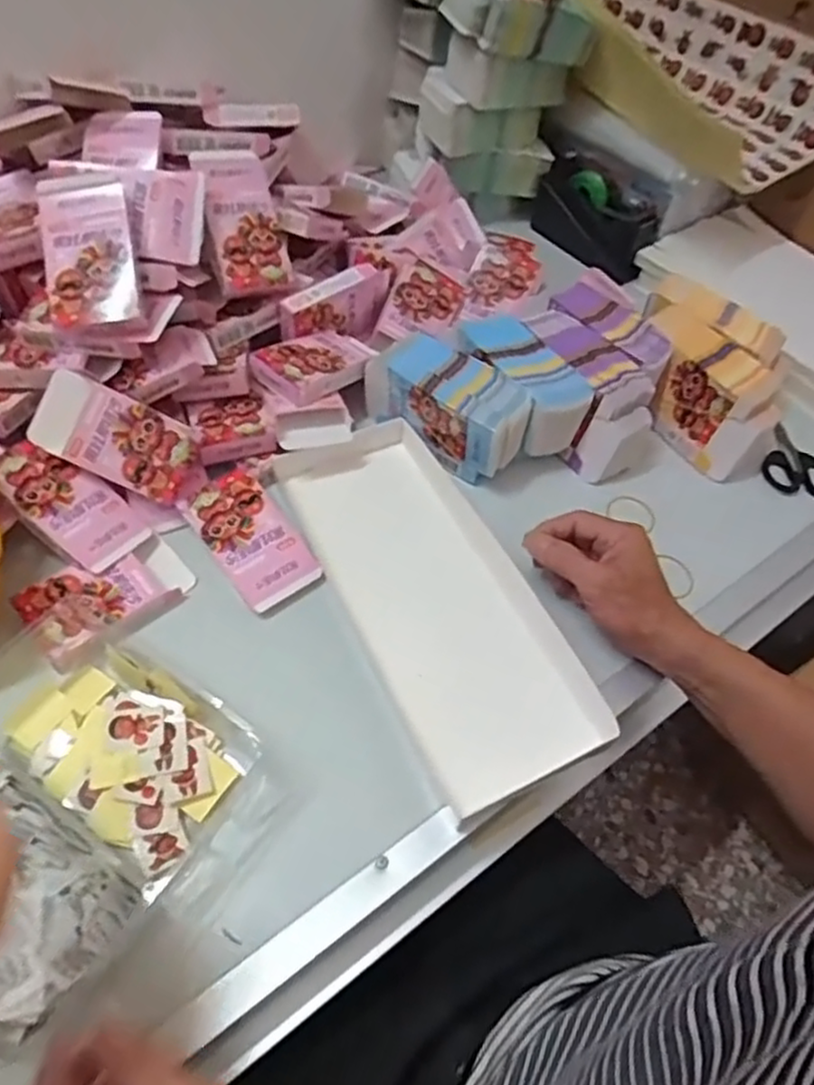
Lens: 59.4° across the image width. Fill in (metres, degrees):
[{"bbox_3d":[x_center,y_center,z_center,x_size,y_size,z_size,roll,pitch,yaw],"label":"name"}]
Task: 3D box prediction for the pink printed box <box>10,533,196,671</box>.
[{"bbox_3d":[-0.224,0.042,0.543,0.115,0.025,0.073,-34,64,-25],"label":"pink printed box"}]

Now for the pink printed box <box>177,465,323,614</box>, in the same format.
[{"bbox_3d":[-0.126,-0.003,0.573,0.066,0.027,0.121,-31,63,-23],"label":"pink printed box"}]

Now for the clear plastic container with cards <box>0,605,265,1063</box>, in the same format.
[{"bbox_3d":[-0.226,0.152,0.443,0.193,0.062,0.211,27,57,13],"label":"clear plastic container with cards"}]

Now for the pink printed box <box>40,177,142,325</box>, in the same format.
[{"bbox_3d":[-0.243,-0.220,0.541,0.066,0.017,0.123,-10,81,1],"label":"pink printed box"}]

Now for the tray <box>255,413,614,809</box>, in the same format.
[{"bbox_3d":[0.016,0.037,0.565,0.131,0.027,0.329,-21,59,-18],"label":"tray"}]

